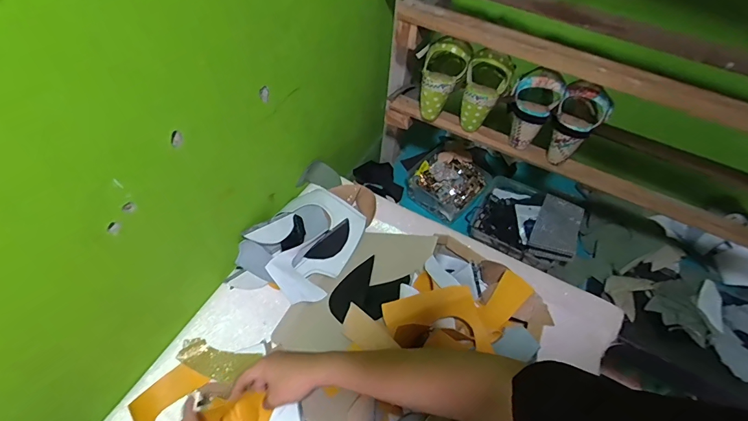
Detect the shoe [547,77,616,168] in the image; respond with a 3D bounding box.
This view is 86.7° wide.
[{"bbox_3d":[0.350,-0.152,0.696,0.086,0.138,0.077,31,55,17],"label":"shoe"}]

